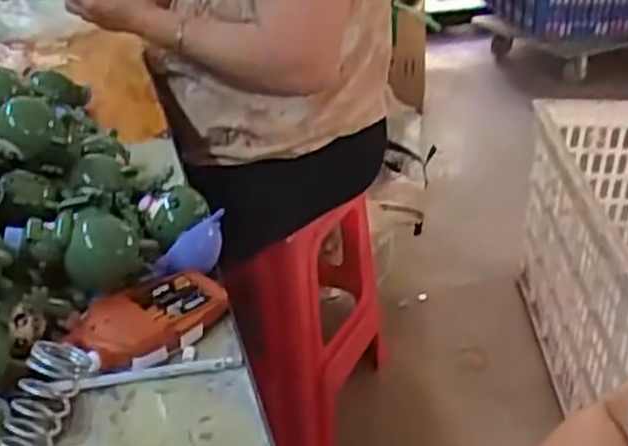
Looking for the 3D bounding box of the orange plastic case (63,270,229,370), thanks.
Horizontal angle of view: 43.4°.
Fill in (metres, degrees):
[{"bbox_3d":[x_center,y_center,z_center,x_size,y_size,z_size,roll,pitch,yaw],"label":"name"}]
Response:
[{"bbox_3d":[-0.121,0.071,0.577,0.107,0.034,0.063,-25,38,-38],"label":"orange plastic case"}]

